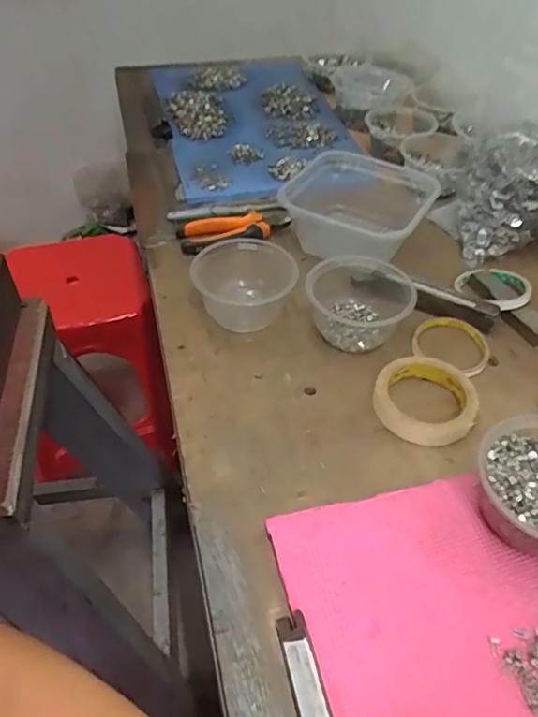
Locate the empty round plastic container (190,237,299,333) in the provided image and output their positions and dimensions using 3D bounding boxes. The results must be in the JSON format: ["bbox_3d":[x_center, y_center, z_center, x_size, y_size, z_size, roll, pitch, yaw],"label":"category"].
[{"bbox_3d":[-0.028,-0.085,0.631,0.113,0.063,0.094,-2,46,-4],"label":"empty round plastic container"}]

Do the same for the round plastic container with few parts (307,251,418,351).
[{"bbox_3d":[0.101,-0.071,0.619,0.110,0.056,0.110,1,46,-1],"label":"round plastic container with few parts"}]

